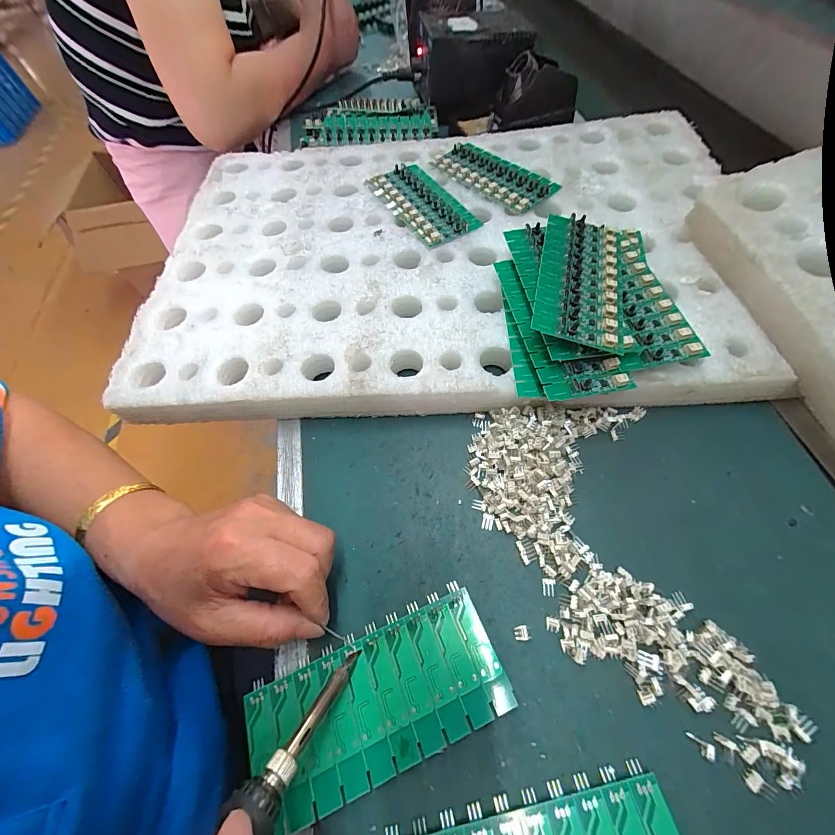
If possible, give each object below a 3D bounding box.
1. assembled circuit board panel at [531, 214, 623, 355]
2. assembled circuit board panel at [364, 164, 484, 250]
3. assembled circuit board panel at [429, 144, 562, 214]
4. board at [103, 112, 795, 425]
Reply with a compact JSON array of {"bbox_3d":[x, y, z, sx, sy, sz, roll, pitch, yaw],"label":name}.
[{"bbox_3d":[0.122,-0.108,0.270,0.059,0.006,0.135,14,61,3],"label":"assembled circuit board panel"},{"bbox_3d":[0.003,-0.226,0.371,0.063,0.007,0.135,-30,63,-11],"label":"assembled circuit board panel"},{"bbox_3d":[0.082,-0.265,0.387,0.061,0.006,0.134,-38,65,-14],"label":"assembled circuit board panel"},{"bbox_3d":[0.018,-0.175,0.350,0.536,0.034,0.366,-3,61,4],"label":"board"}]

